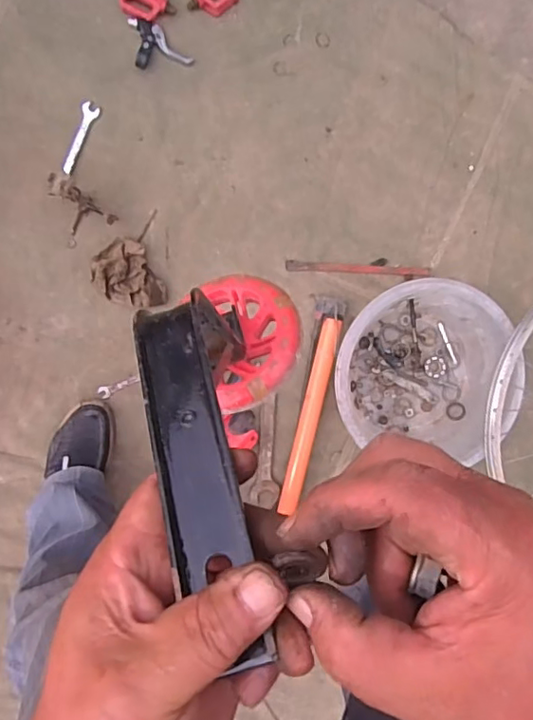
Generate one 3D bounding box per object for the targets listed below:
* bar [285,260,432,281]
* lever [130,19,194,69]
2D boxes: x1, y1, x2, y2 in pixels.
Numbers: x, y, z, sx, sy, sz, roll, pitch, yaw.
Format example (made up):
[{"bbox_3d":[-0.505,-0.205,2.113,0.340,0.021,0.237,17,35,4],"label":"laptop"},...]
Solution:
[{"bbox_3d":[0.180,-0.170,1.068,0.286,0.007,0.024,1,93,-9],"label":"bar"},{"bbox_3d":[-0.179,-0.541,0.959,0.094,0.022,0.075,-10,95,-8],"label":"lever"}]

